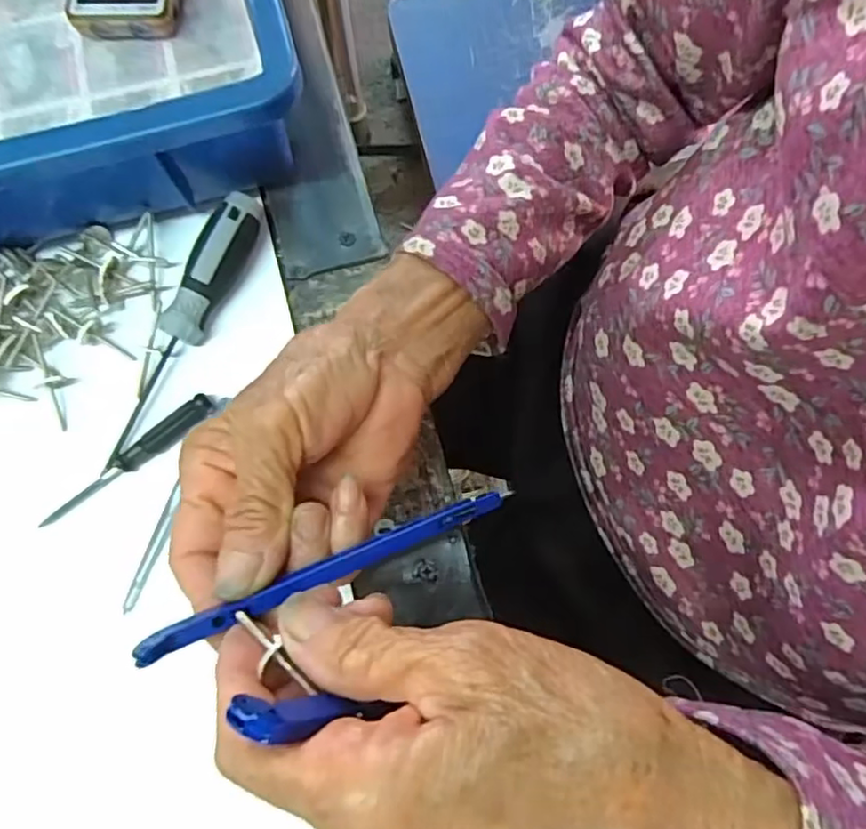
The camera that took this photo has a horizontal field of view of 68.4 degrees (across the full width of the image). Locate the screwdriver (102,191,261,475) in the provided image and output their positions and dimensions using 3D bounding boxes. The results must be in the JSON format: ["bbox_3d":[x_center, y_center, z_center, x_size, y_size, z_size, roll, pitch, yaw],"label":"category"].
[{"bbox_3d":[-0.119,-0.041,0.302,0.018,0.024,0.139,24,78,2],"label":"screwdriver"}]

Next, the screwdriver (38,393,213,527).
[{"bbox_3d":[-0.141,0.022,0.293,0.090,0.010,0.010,-38,82,-9],"label":"screwdriver"}]

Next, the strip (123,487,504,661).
[{"bbox_3d":[-0.029,0.047,0.197,0.118,0.008,0.008,-19,75,-24],"label":"strip"}]

